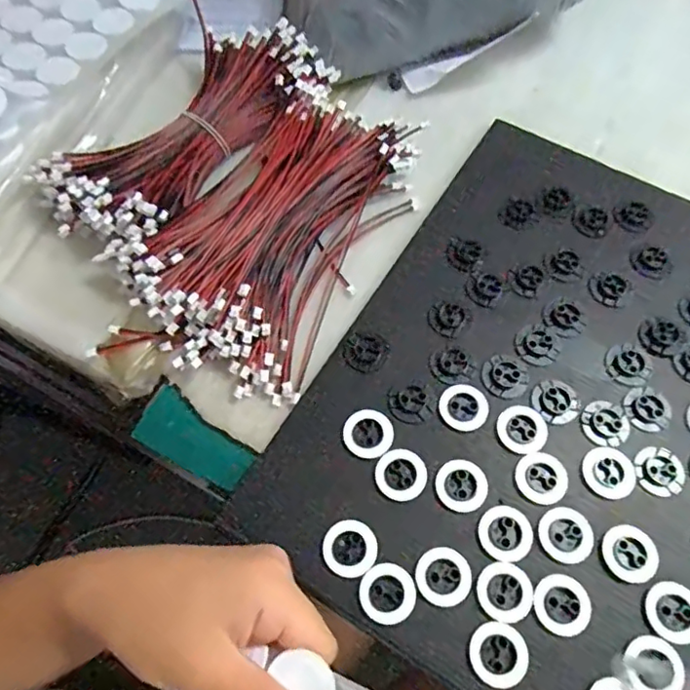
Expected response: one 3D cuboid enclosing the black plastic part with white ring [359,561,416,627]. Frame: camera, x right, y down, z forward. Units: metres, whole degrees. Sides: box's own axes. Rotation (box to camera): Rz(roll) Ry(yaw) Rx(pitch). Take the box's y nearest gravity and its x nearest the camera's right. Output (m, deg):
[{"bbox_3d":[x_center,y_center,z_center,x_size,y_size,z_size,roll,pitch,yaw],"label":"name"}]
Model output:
[{"bbox_3d":[0.022,0.128,0.291,0.028,0.004,0.028,0,63,0],"label":"black plastic part with white ring"}]

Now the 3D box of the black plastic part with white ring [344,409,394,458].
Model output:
[{"bbox_3d":[0.014,0.051,0.328,0.028,0.004,0.028,0,63,0],"label":"black plastic part with white ring"}]

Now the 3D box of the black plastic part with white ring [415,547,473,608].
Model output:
[{"bbox_3d":[0.052,0.121,0.294,0.028,0.004,0.027,0,63,0],"label":"black plastic part with white ring"}]

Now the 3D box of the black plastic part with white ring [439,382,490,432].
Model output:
[{"bbox_3d":[0.071,0.037,0.335,0.028,0.004,0.029,0,63,0],"label":"black plastic part with white ring"}]

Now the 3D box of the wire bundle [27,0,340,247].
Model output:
[{"bbox_3d":[-0.113,-0.165,0.413,0.107,0.033,0.224,37,69,17],"label":"wire bundle"}]

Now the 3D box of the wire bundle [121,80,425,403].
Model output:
[{"bbox_3d":[-0.044,-0.077,0.380,0.128,0.033,0.217,26,66,12],"label":"wire bundle"}]

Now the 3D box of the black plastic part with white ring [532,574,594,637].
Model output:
[{"bbox_3d":[0.112,0.133,0.288,0.029,0.004,0.028,0,63,0],"label":"black plastic part with white ring"}]

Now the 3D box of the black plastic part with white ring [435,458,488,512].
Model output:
[{"bbox_3d":[0.065,0.078,0.314,0.028,0.004,0.028,0,63,0],"label":"black plastic part with white ring"}]

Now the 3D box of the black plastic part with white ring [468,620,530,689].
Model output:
[{"bbox_3d":[0.076,0.153,0.279,0.028,0.004,0.028,0,63,0],"label":"black plastic part with white ring"}]

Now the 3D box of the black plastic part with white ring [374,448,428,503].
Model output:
[{"bbox_3d":[0.032,0.073,0.317,0.028,0.004,0.028,0,63,0],"label":"black plastic part with white ring"}]

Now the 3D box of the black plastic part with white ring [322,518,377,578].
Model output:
[{"bbox_3d":[0.003,0.109,0.301,0.028,0.004,0.028,0,63,0],"label":"black plastic part with white ring"}]

